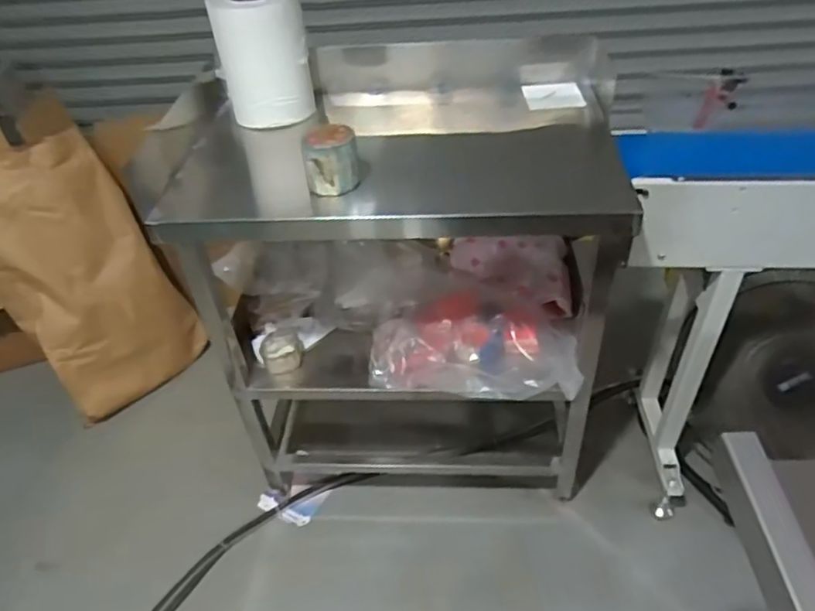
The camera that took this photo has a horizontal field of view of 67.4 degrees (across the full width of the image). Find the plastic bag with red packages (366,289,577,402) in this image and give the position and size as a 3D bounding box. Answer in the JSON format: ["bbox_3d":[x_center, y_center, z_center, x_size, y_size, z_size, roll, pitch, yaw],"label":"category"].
[{"bbox_3d":[0.151,0.084,1.321,0.439,0.094,0.237,1,42,6],"label":"plastic bag with red packages"}]

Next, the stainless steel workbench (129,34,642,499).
[{"bbox_3d":[0.001,-0.024,1.435,0.831,0.951,0.533,-1,42,4],"label":"stainless steel workbench"}]

